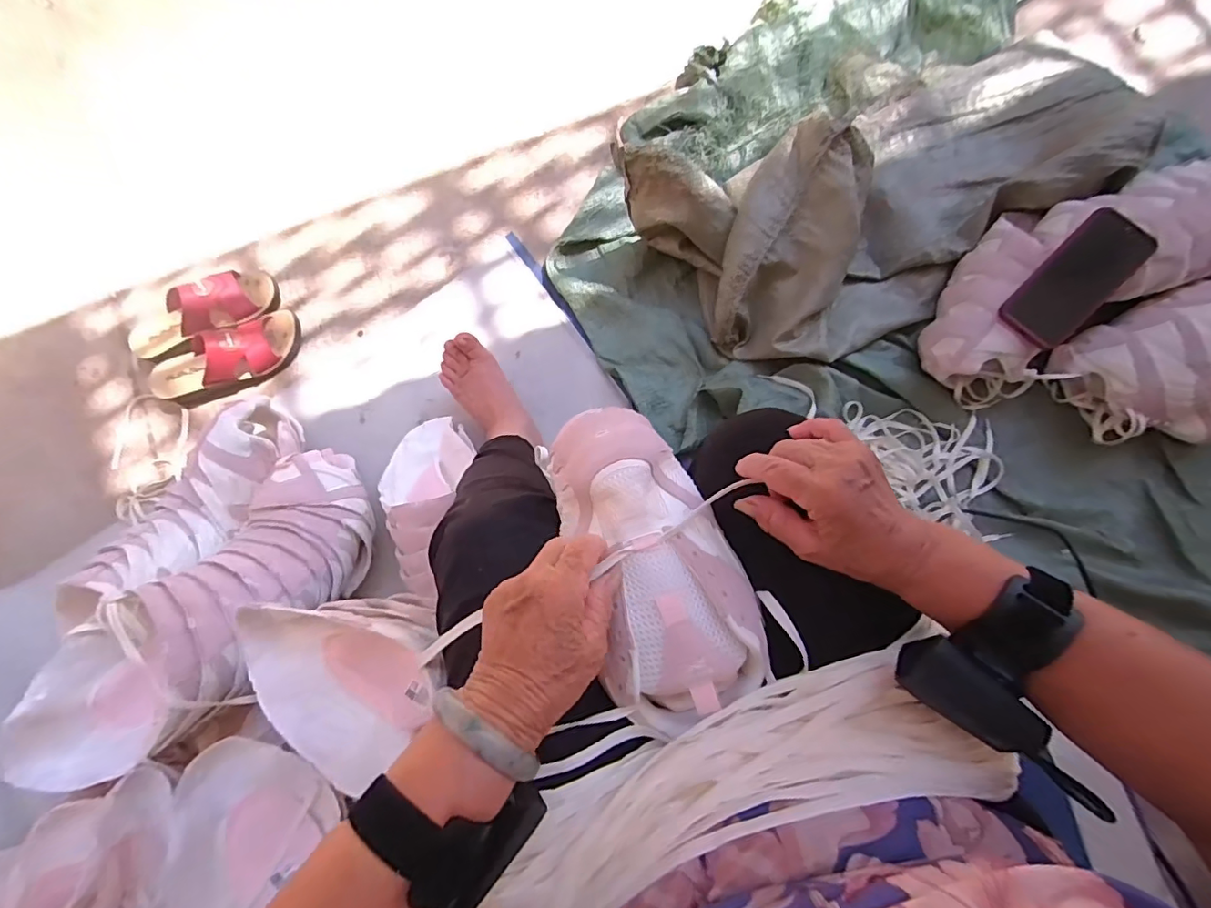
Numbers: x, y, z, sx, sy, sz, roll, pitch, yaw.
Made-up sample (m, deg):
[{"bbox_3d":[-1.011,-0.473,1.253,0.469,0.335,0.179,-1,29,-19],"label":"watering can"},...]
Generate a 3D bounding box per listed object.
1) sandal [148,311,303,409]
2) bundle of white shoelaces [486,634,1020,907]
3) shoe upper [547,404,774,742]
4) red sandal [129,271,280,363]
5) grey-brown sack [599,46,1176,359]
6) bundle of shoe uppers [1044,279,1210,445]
[{"bbox_3d":[-0.582,-0.146,0.790,0.229,0.082,0.093,-24,81,-3],"label":"sandal"},{"bbox_3d":[0.073,0.216,0.313,0.349,0.063,0.095,-23,79,-3],"label":"bundle of white shoelaces"},{"bbox_3d":[0.031,0.070,0.366,0.108,0.053,0.223,-21,76,-3],"label":"shoe upper"},{"bbox_3d":[-0.630,-0.216,0.802,0.232,0.077,0.083,-22,81,-2],"label":"red sandal"},{"bbox_3d":[0.400,-0.355,0.742,0.669,0.178,0.324,-24,81,-3],"label":"grey-brown sack"},{"bbox_3d":[0.800,-0.121,0.709,0.344,0.114,0.201,-18,80,-2],"label":"bundle of shoe uppers"}]

